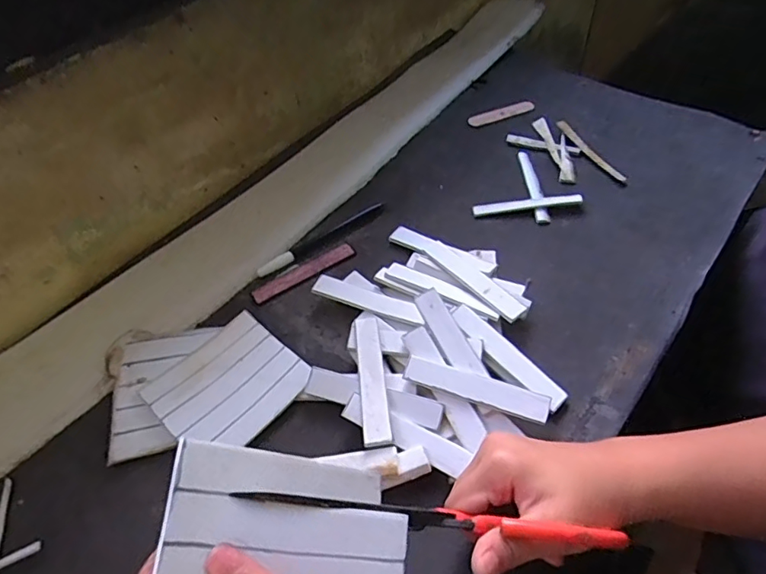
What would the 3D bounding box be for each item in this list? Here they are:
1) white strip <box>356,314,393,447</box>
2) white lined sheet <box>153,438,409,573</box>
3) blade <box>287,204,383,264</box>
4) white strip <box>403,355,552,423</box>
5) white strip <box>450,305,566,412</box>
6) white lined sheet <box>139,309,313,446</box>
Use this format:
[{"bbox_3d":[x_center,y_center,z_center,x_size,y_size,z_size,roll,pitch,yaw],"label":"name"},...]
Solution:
[{"bbox_3d":[-0.008,0.070,0.401,0.020,0.009,0.108,-7,52,-1],"label":"white strip"},{"bbox_3d":[-0.042,0.106,0.231,0.105,0.019,0.060,15,57,-21],"label":"white lined sheet"},{"bbox_3d":[-0.047,-0.058,0.527,0.106,0.008,0.026,-33,57,-20],"label":"blade"},{"bbox_3d":[0.070,0.075,0.388,0.106,0.008,0.022,16,55,16],"label":"white strip"},{"bbox_3d":[0.098,0.053,0.412,0.021,0.006,0.109,-36,66,-24],"label":"white strip"},{"bbox_3d":[-0.125,0.079,0.420,0.099,0.009,0.105,35,62,27],"label":"white lined sheet"}]

